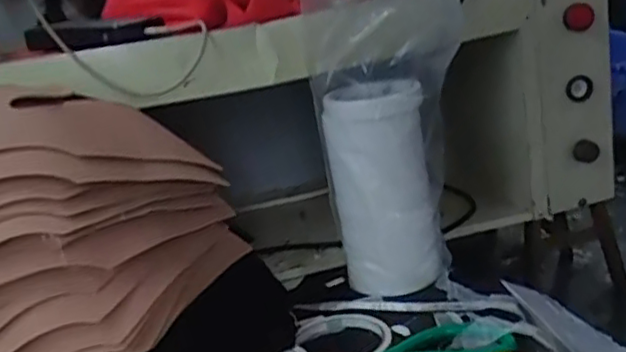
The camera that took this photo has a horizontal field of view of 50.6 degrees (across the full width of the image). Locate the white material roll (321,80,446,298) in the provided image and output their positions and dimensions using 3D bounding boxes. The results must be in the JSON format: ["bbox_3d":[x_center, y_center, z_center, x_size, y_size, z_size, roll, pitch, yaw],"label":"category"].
[{"bbox_3d":[0.067,0.010,0.625,0.083,0.190,0.075,-18,19,-31],"label":"white material roll"}]

